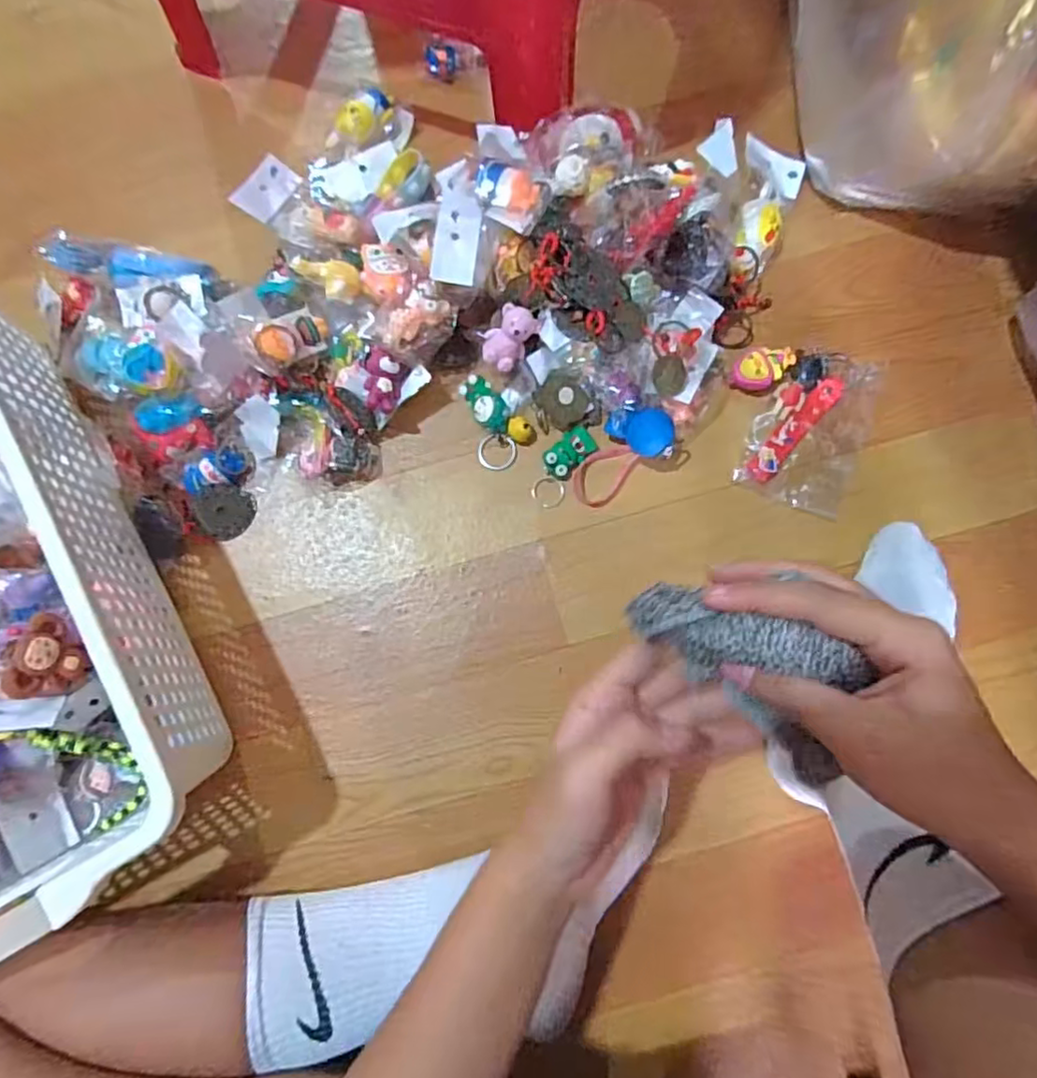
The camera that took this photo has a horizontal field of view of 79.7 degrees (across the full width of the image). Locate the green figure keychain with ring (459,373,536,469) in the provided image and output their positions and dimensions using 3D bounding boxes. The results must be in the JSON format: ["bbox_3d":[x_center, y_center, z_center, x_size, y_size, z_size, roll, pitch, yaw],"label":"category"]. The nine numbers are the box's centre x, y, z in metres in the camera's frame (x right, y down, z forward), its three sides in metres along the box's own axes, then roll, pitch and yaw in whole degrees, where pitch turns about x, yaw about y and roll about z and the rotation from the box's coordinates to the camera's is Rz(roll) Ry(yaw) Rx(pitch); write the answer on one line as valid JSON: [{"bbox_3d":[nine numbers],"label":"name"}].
[{"bbox_3d":[-0.025,-0.091,0.486,0.045,0.020,0.069,-43,84,-5],"label":"green figure keychain with ring"}]

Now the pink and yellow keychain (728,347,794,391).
[{"bbox_3d":[0.189,-0.132,0.484,0.042,0.018,0.032,8,82,2],"label":"pink and yellow keychain"}]

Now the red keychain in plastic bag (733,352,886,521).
[{"bbox_3d":[0.229,-0.088,0.484,0.085,0.009,0.128,22,83,3],"label":"red keychain in plastic bag"}]

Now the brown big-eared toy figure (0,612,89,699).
[{"bbox_3d":[-0.282,0.070,0.372,0.023,0.039,0.047,-10,67,26],"label":"brown big-eared toy figure"}]

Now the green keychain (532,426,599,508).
[{"bbox_3d":[0.034,-0.057,0.482,0.030,0.014,0.067,36,84,5],"label":"green keychain"}]

